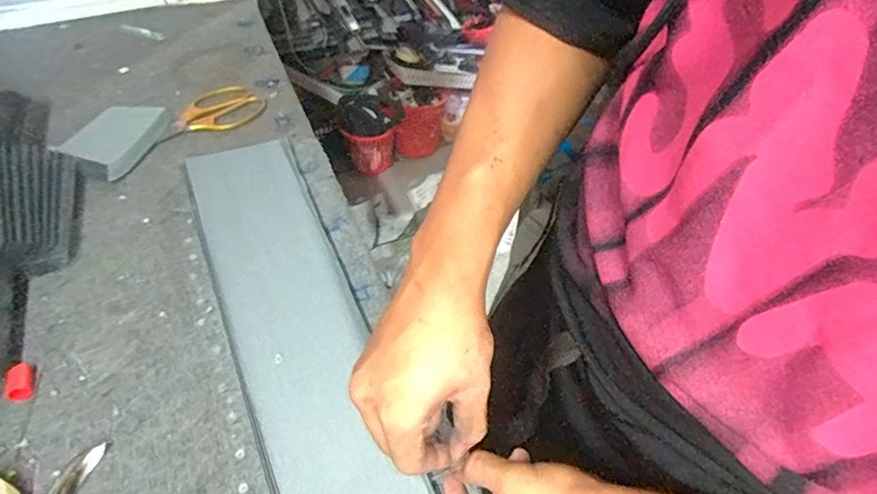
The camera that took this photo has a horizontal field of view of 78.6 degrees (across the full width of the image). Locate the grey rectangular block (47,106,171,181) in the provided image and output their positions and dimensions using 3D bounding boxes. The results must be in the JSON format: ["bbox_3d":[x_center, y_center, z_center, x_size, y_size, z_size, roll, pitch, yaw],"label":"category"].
[{"bbox_3d":[-0.382,-0.130,0.635,0.094,0.024,0.110,13,48,10],"label":"grey rectangular block"}]

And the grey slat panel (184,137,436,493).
[{"bbox_3d":[-0.131,0.064,0.478,0.109,0.023,0.497,-17,50,-18],"label":"grey slat panel"}]

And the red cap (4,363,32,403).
[{"bbox_3d":[-0.340,0.110,0.436,0.017,0.014,0.031,-20,50,-19],"label":"red cap"}]

